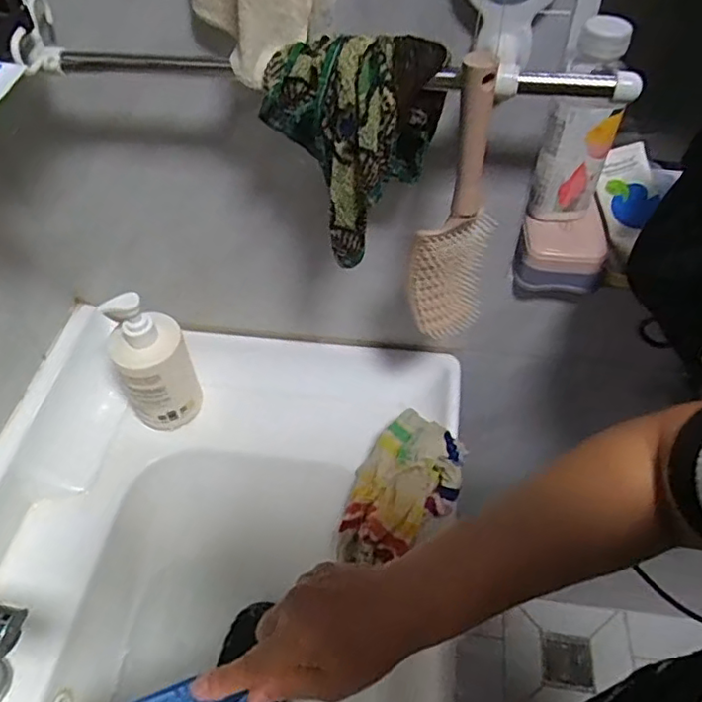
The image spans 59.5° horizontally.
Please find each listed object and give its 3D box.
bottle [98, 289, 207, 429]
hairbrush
[{"bbox_3d":[-0.216,0.007,0.670,0.076,0.185,0.077,-19,53,-15],"label":"bottle"},{"bbox_3d":[0.087,-0.110,0.501,0.051,0.249,0.057,33,58,25],"label":"hairbrush"}]

